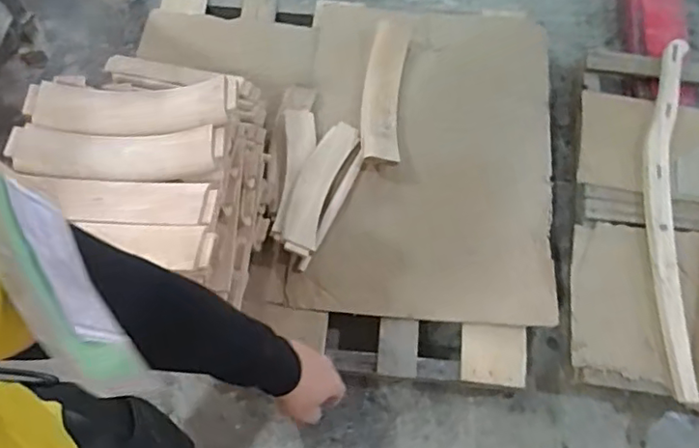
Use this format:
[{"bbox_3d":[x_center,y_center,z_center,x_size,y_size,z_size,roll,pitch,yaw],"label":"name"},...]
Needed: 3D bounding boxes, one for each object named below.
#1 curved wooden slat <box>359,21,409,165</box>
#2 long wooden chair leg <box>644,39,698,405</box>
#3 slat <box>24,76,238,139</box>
[{"bbox_3d":[0.086,-0.334,1.464,0.102,0.047,0.414,6,69,1],"label":"curved wooden slat"},{"bbox_3d":[0.777,-0.057,1.420,0.117,0.030,0.922,8,69,3],"label":"long wooden chair leg"},{"bbox_3d":[-0.391,-0.217,1.049,0.376,0.071,0.096,-1,69,-2],"label":"slat"}]

